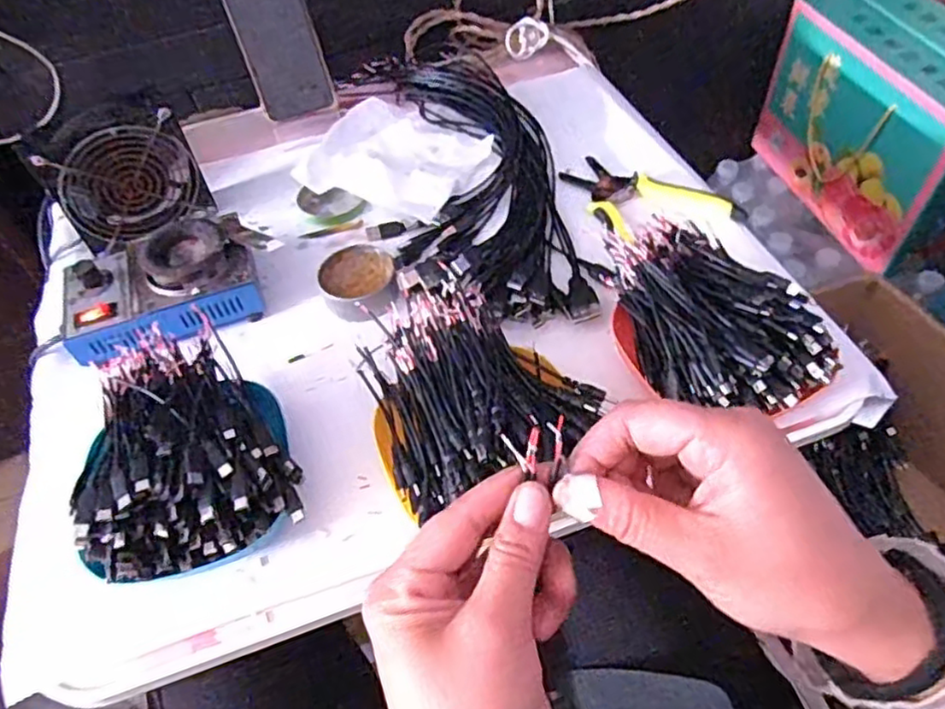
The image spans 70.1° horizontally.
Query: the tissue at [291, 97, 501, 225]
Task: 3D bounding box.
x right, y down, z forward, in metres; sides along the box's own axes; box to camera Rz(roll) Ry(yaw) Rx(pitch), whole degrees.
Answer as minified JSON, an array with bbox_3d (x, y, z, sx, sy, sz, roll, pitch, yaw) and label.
[{"bbox_3d":[-0.069,-0.198,0.663,0.154,0.030,0.153,28,60,23],"label":"tissue"}]

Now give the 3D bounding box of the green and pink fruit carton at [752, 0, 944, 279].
[{"bbox_3d":[0.569,-0.312,0.919,0.172,0.233,0.326,-13,54,-5],"label":"green and pink fruit carton"}]

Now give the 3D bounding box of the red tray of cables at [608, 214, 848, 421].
[{"bbox_3d":[0.166,-0.033,0.478,0.123,0.050,0.170,-24,55,-13],"label":"red tray of cables"}]

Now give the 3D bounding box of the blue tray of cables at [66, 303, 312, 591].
[{"bbox_3d":[-0.193,0.048,0.456,0.122,0.072,0.185,-19,54,-9],"label":"blue tray of cables"}]

